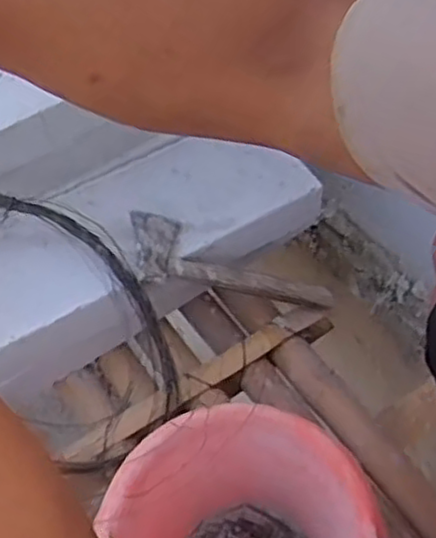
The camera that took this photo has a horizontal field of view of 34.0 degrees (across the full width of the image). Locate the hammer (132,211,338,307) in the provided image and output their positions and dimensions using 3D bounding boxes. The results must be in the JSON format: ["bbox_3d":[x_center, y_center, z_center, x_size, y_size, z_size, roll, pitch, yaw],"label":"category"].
[{"bbox_3d":[0.025,0.011,1.018,0.318,0.032,0.102,20,49,-21],"label":"hammer"}]

